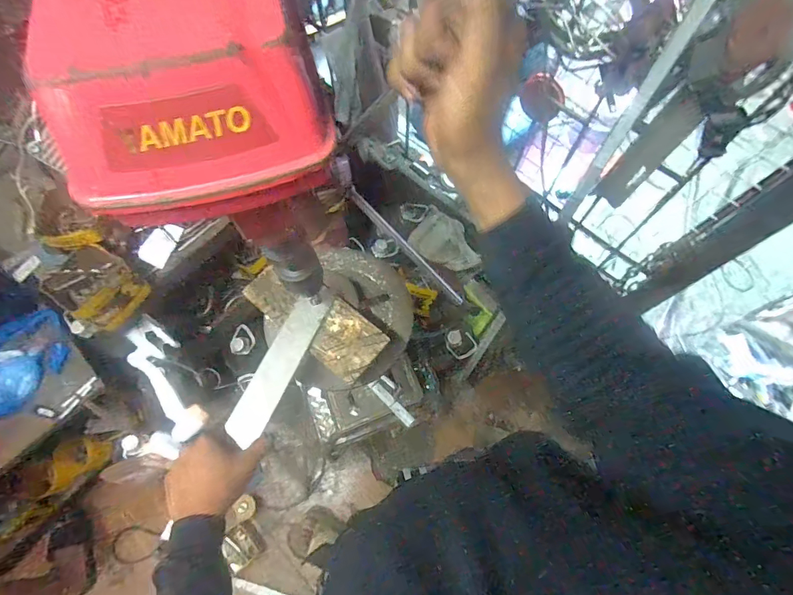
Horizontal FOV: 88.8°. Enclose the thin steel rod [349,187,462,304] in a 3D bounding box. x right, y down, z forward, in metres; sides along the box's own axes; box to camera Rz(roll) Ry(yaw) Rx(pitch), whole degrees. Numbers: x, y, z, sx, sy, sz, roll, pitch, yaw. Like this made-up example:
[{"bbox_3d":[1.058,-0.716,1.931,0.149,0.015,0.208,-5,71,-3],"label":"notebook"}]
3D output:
[{"bbox_3d":[0.014,-0.054,0.463,0.185,0.013,0.008,44,70,-20],"label":"thin steel rod"}]

